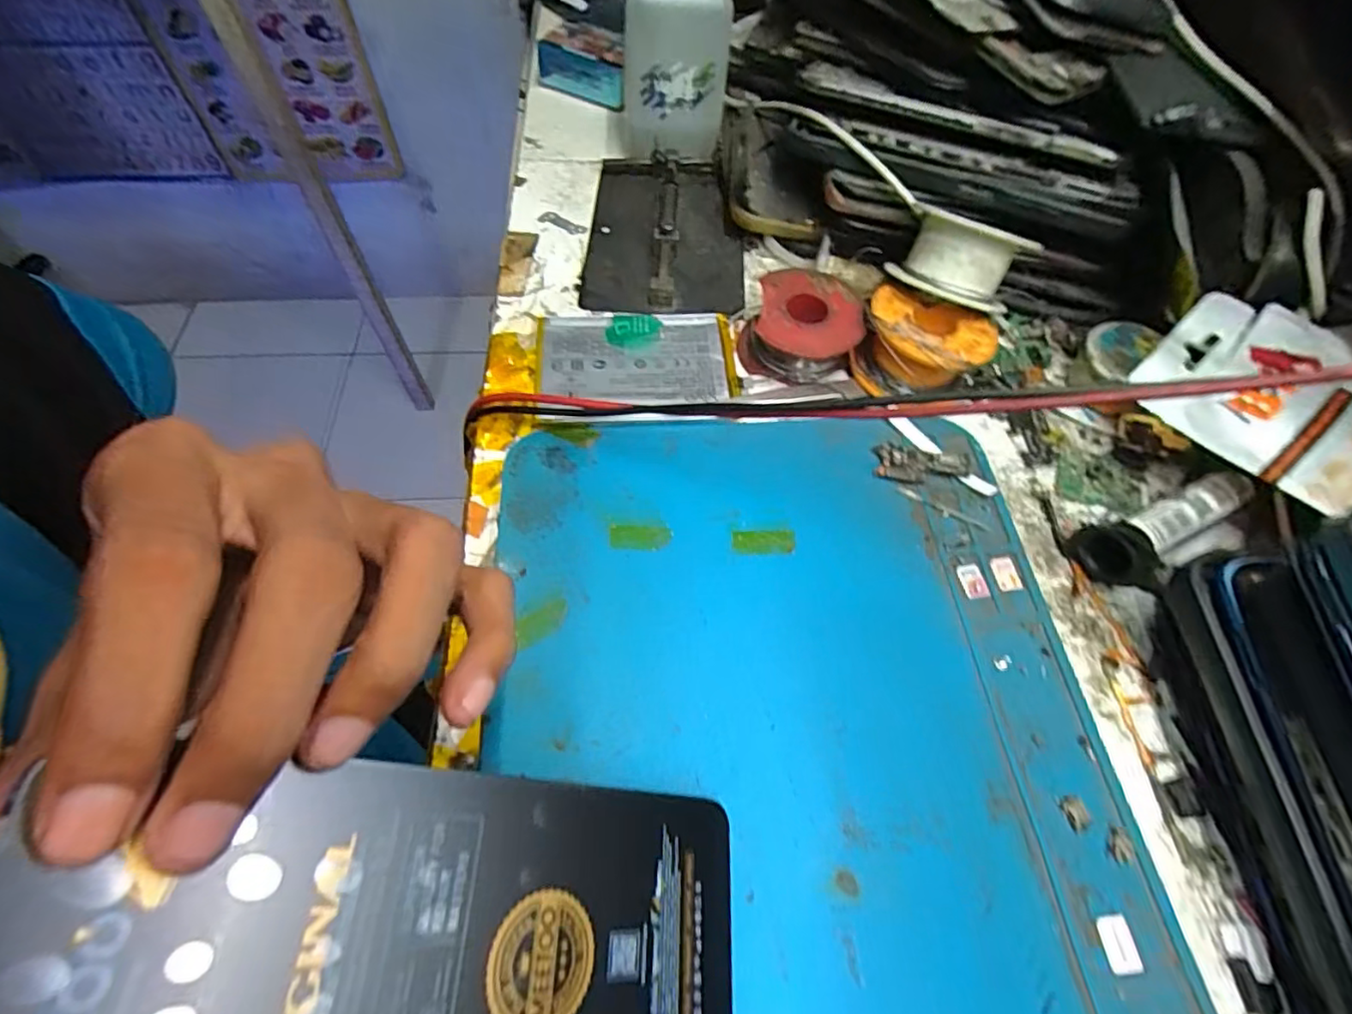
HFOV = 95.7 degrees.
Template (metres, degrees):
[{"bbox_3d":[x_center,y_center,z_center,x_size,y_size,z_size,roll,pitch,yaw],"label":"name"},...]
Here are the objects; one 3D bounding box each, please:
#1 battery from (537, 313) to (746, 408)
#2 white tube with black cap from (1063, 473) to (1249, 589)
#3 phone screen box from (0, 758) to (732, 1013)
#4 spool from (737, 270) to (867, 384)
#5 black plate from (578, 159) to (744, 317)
[{"bbox_3d":[-0.017,-0.067,0.270,0.087,0.007,0.052,0,60,-4],"label":"battery"},{"bbox_3d":[0.186,0.008,0.233,0.071,0.023,0.024,-22,63,-16],"label":"white tube with black cap"},{"bbox_3d":[-0.042,0.091,0.119,0.146,0.004,0.069,25,51,-35],"label":"phone screen box"},{"bbox_3d":[0.055,-0.081,0.271,0.048,0.025,0.049,2,59,-3],"label":"spool"},{"bbox_3d":[-0.005,-0.144,0.313,0.077,0.012,0.117,3,59,-2],"label":"black plate"}]

